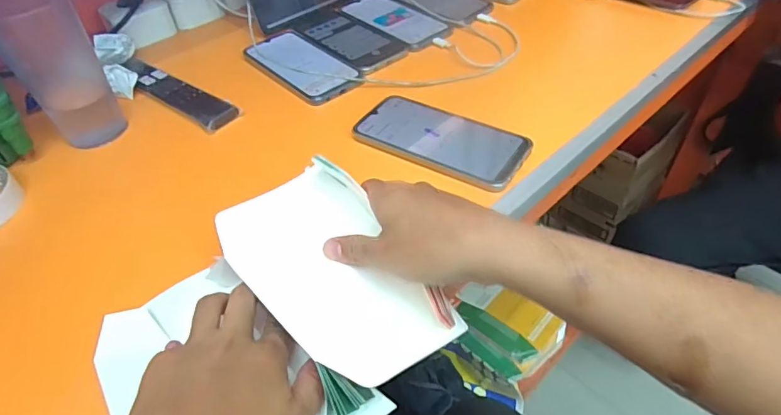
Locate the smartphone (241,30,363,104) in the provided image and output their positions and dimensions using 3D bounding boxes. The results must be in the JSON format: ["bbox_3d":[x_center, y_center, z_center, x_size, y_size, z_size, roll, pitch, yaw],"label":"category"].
[{"bbox_3d":[-0.113,-0.183,0.615,0.087,0.008,0.181,-32,51,-26],"label":"smartphone"}]

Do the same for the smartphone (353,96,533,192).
[{"bbox_3d":[0.048,-0.070,0.487,0.171,0.009,0.081,24,51,25],"label":"smartphone"}]

